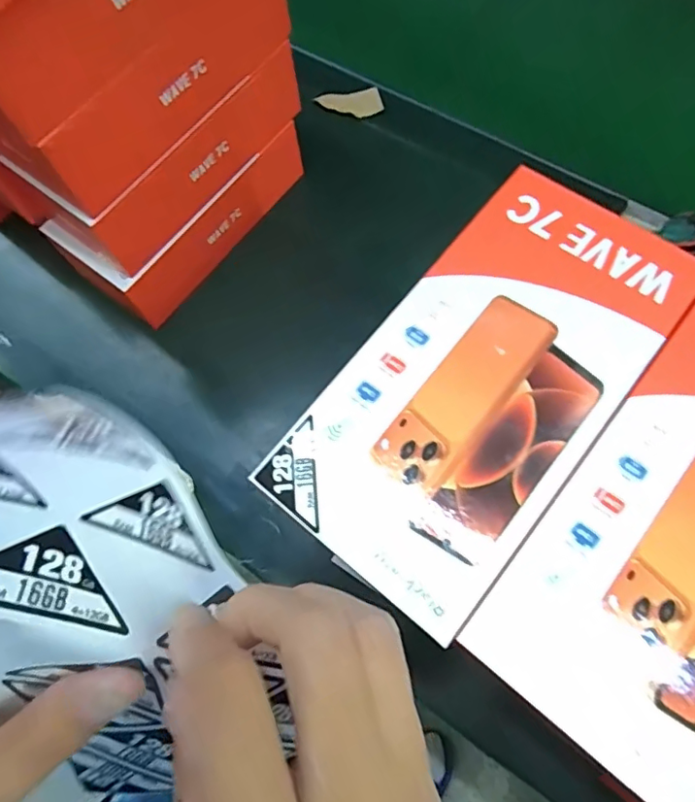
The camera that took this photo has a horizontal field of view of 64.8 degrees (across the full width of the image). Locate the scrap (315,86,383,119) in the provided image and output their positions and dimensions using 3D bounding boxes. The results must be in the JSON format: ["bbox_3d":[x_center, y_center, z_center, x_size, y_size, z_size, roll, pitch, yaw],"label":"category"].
[{"bbox_3d":[0.004,-0.258,0.479,0.054,0.006,0.033,-15,72,-9],"label":"scrap"}]

